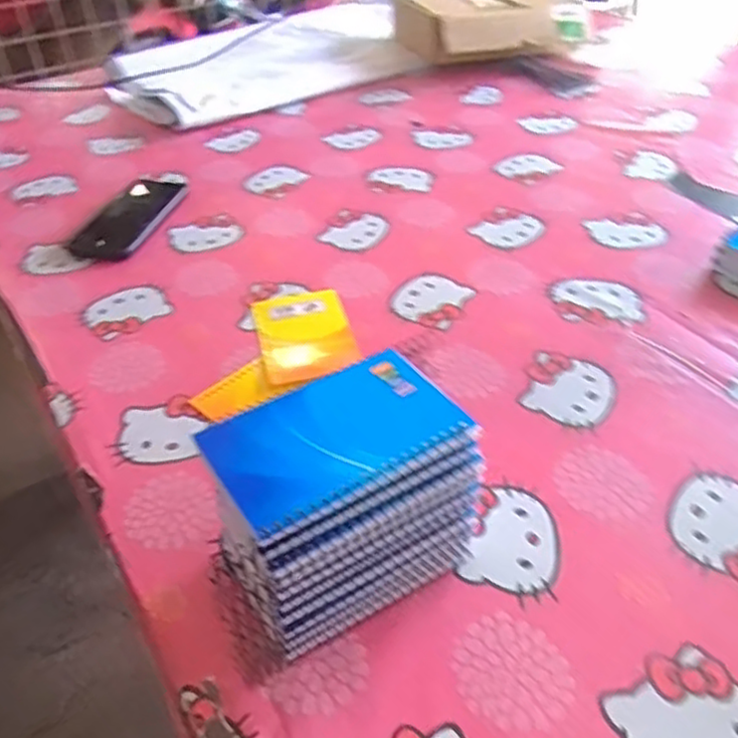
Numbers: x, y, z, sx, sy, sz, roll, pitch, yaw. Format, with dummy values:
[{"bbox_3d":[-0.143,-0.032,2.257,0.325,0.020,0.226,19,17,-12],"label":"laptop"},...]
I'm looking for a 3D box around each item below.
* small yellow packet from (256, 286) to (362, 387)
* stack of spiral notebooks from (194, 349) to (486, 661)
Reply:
[{"bbox_3d":[-0.058,-0.032,0.631,0.081,0.013,0.116,-12,40,-12],"label":"small yellow packet"},{"bbox_3d":[-0.016,0.075,0.403,0.138,0.126,0.082,-21,43,-23],"label":"stack of spiral notebooks"}]

